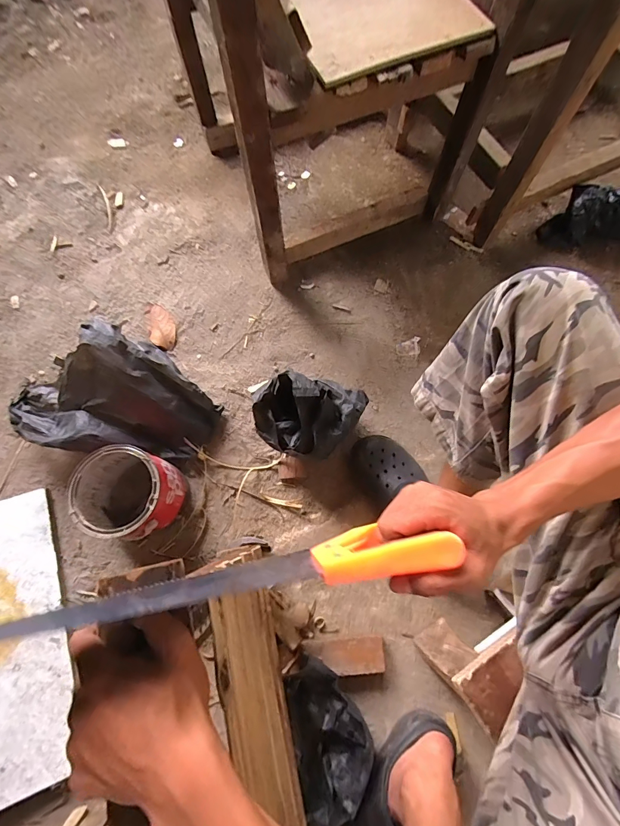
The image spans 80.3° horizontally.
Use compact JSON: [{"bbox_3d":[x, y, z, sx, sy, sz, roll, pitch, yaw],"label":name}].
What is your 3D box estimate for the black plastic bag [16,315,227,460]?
[{"bbox_3d":[-0.399,-0.037,0.733,0.387,0.176,0.216,2,72,2],"label":"black plastic bag"}]

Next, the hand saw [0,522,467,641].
[{"bbox_3d":[-0.077,0.127,0.275,0.358,0.105,0.030,-8,72,-6],"label":"hand saw"}]

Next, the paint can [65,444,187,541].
[{"bbox_3d":[-0.330,0.153,0.688,0.157,0.172,0.144,0,72,1],"label":"paint can"}]

